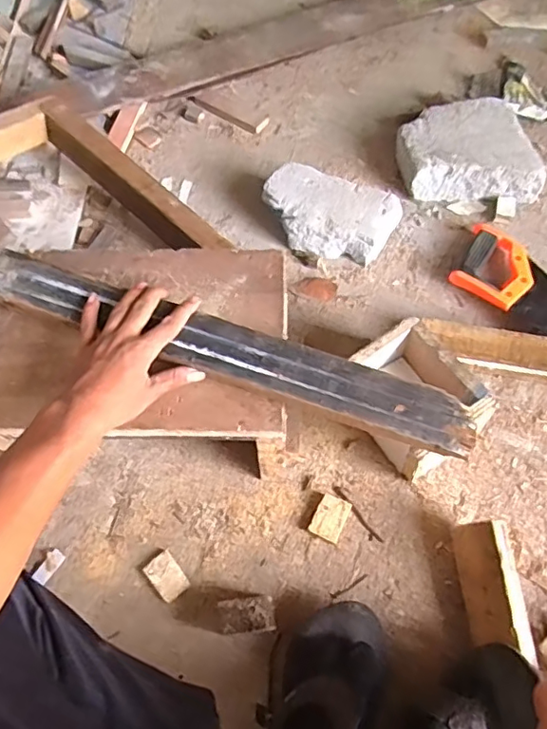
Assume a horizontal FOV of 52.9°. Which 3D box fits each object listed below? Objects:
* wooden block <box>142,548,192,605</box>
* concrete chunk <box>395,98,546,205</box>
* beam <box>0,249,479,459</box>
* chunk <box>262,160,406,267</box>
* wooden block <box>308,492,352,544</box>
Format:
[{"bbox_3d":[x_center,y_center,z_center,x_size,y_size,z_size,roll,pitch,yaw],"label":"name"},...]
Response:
[{"bbox_3d":[-0.134,0.266,0.692,0.038,0.014,0.055,-40,70,-14],"label":"wooden block"},{"bbox_3d":[0.330,-0.367,0.935,0.235,0.069,0.181,8,66,6],"label":"concrete chunk"},{"bbox_3d":[-0.059,-0.014,0.563,0.518,0.034,0.059,19,68,9],"label":"beam"},{"bbox_3d":[0.089,-0.237,0.885,0.206,0.071,0.120,17,67,10],"label":"chunk"},{"bbox_3d":[0.073,0.199,0.714,0.040,0.016,0.054,24,69,13],"label":"wooden block"}]

